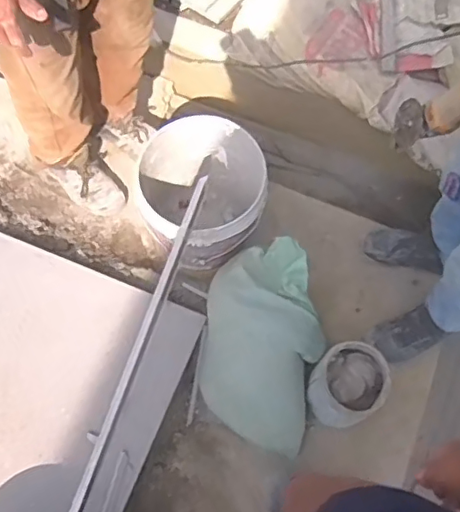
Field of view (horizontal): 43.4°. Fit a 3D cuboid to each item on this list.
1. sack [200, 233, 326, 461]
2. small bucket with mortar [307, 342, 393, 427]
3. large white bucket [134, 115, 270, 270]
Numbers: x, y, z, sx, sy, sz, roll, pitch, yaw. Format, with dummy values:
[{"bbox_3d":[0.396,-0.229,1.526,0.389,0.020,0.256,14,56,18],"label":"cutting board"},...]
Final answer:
[{"bbox_3d":[0.078,0.206,1.353,0.277,0.166,0.457,7,68,-1],"label":"sack"},{"bbox_3d":[0.267,0.296,1.325,0.157,0.154,0.183,30,70,7],"label":"small bucket with mortar"},{"bbox_3d":[-0.067,-0.144,1.430,0.298,0.262,0.306,1,69,-4],"label":"large white bucket"}]

